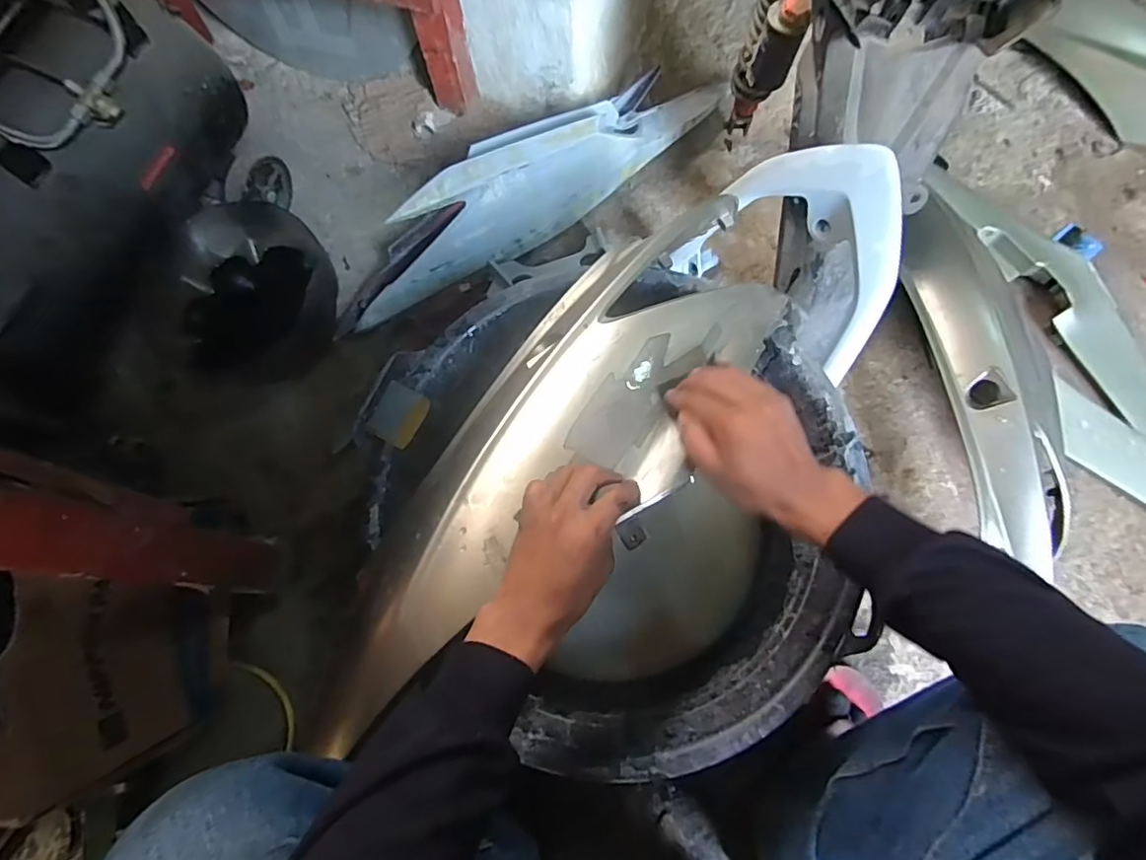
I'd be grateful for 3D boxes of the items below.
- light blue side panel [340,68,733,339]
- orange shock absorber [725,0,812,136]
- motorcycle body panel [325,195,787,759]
[{"bbox_3d":[-0.055,-0.368,0.825,0.680,0.140,0.114,-35,75,-10],"label":"light blue side panel"},{"bbox_3d":[0.259,-0.516,0.783,0.050,0.306,0.097,5,92,2],"label":"orange shock absorber"},{"bbox_3d":[-0.008,0.008,0.494,0.184,0.067,0.577,38,76,12],"label":"motorcycle body panel"}]

